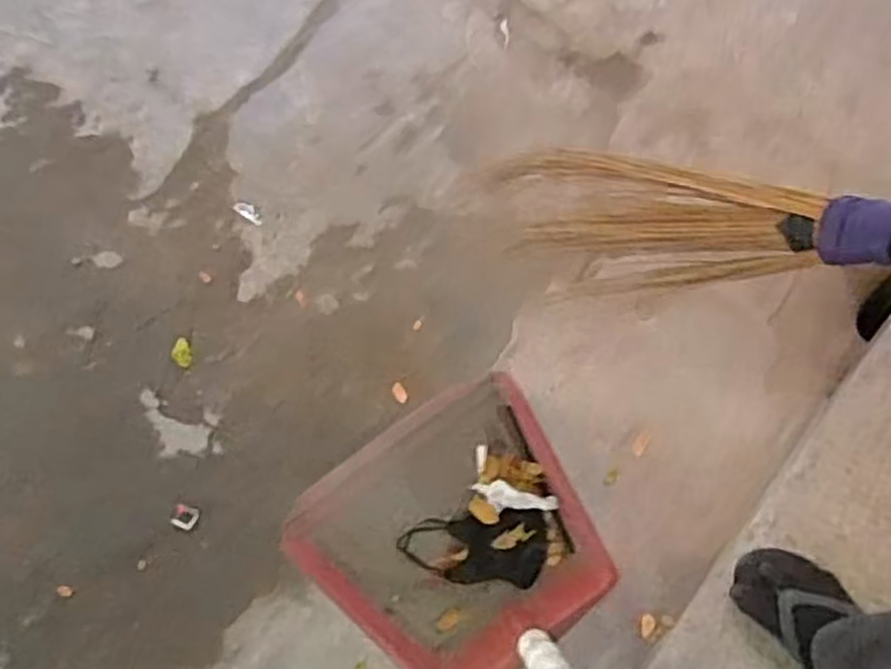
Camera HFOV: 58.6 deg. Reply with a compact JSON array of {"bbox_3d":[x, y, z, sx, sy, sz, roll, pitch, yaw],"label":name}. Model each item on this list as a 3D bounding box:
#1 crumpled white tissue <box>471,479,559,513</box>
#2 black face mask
[{"bbox_3d":[0.070,0.165,0.797,0.084,0.014,0.028,15,73,5],"label":"crumpled white tissue"},{"bbox_3d":[0.031,0.222,0.814,0.151,0.020,0.090,-4,106,-16],"label":"black face mask"}]

